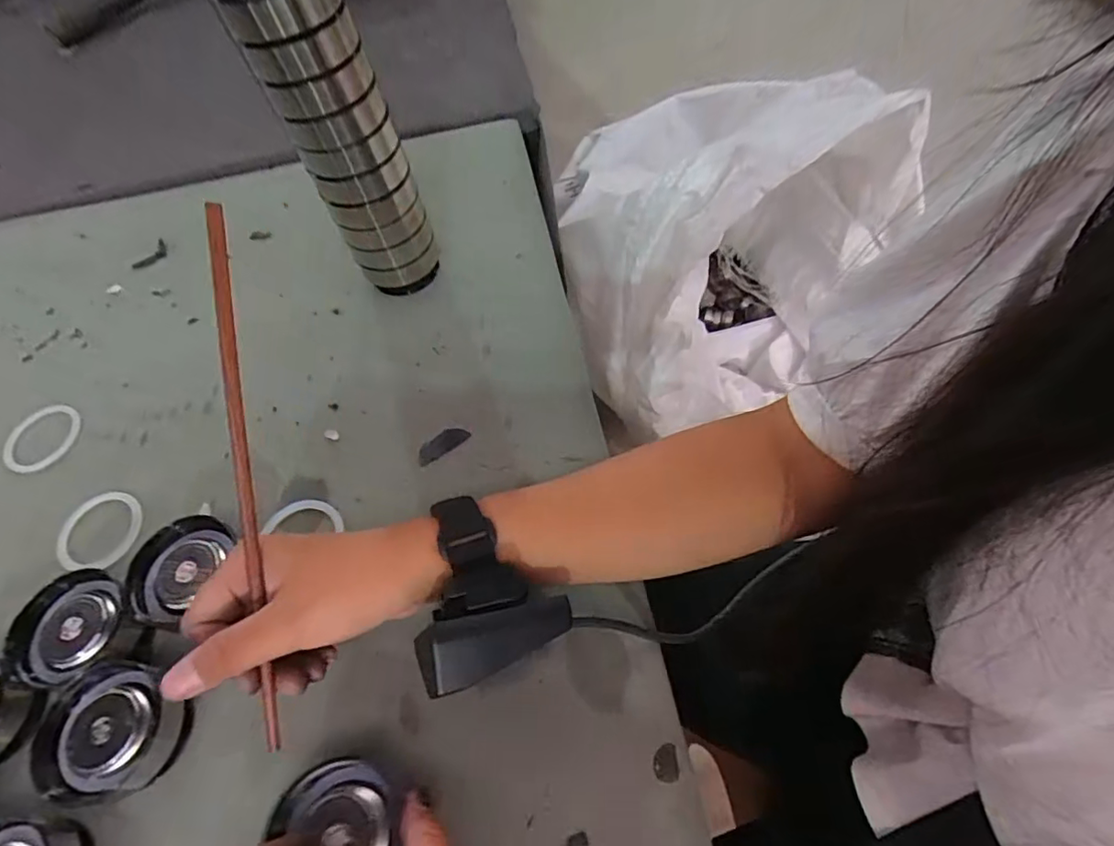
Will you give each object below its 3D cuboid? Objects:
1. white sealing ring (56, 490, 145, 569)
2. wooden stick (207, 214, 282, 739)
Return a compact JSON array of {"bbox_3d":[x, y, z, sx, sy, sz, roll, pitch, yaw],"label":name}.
[{"bbox_3d":[-0.305,0.071,0.383,0.047,0.005,0.054,19,63,3],"label":"white sealing ring"},{"bbox_3d":[-0.144,0.023,0.264,0.009,0.006,0.249,-7,87,-1],"label":"wooden stick"}]

